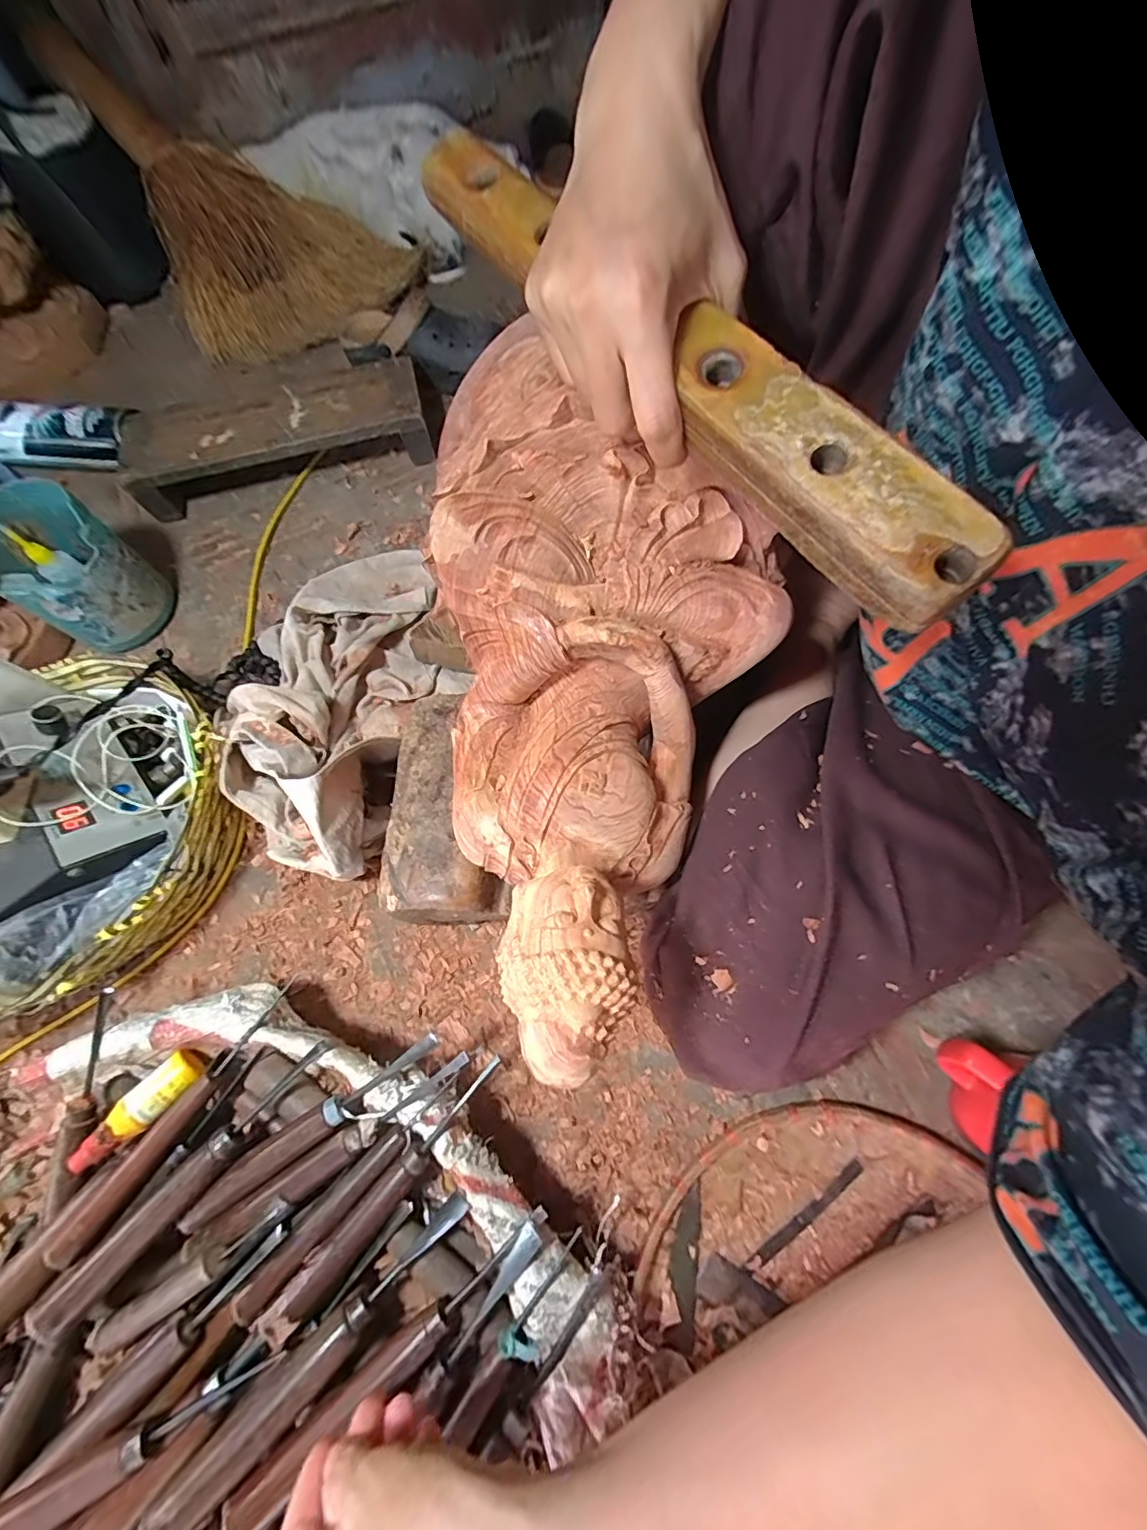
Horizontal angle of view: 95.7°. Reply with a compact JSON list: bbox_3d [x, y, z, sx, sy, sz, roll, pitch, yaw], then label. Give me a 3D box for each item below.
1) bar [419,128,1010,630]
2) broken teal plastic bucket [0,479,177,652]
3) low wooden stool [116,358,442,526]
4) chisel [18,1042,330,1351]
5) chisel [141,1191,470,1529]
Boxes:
[{"bbox_3d":[0.039,-0.189,0.234,0.041,0.031,0.338,-35,74,-10],"label":"bar"},{"bbox_3d":[-0.489,-0.186,0.510,0.114,0.119,0.104,36,75,14],"label":"broken teal plastic bucket"},{"bbox_3d":[-0.326,-0.380,0.601,0.342,0.069,0.113,-15,69,-3],"label":"low wooden stool"},{"bbox_3d":[-0.229,0.244,0.313,0.025,0.029,0.185,39,76,17],"label":"chisel"},{"bbox_3d":[-0.130,0.308,0.274,0.175,0.013,0.020,-37,71,-26],"label":"chisel"}]

